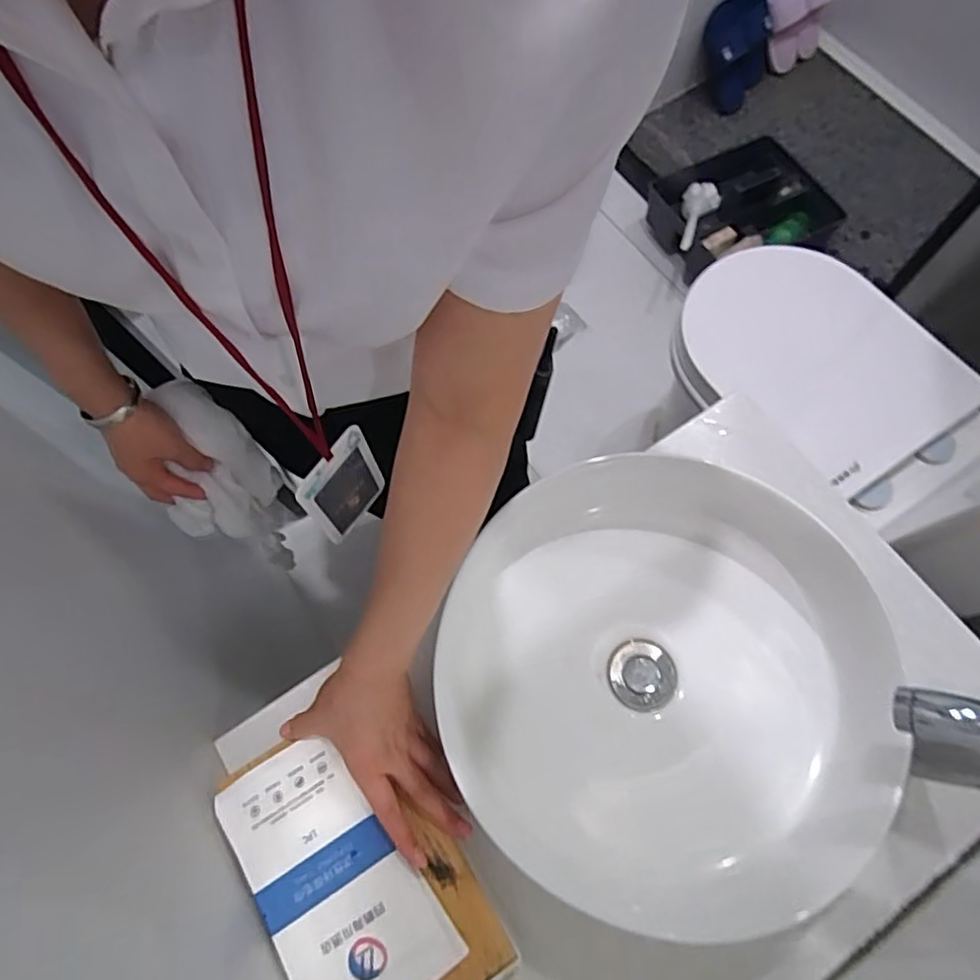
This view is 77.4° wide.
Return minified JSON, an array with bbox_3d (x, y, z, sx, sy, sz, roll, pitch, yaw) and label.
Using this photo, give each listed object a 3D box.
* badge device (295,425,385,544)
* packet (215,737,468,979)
[{"bbox_3d":[-0.112,-0.002,0.473,0.013,0.100,0.069,30,74,13],"label":"badge device"},{"bbox_3d":[-0.123,0.299,0.475,0.114,0.010,0.201,-33,71,-9],"label":"packet"}]

